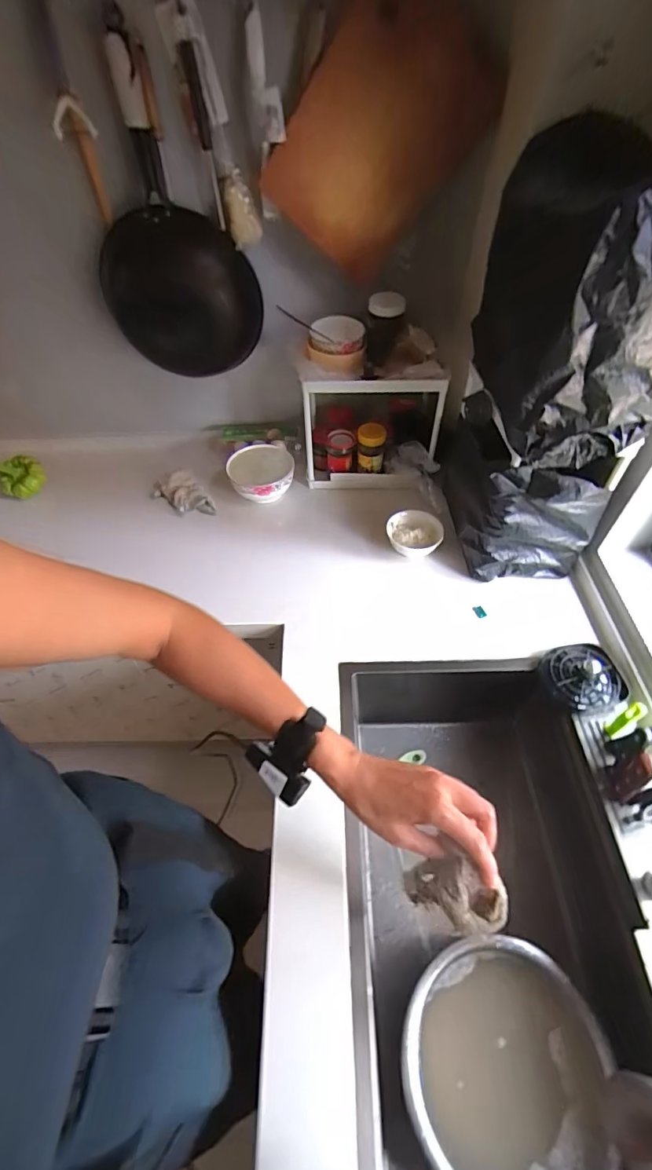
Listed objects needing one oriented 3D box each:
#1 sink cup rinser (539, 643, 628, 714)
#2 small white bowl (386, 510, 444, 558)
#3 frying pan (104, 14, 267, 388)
[{"bbox_3d":[0.432,0.152,0.756,0.115,0.049,0.118,-1,52,1],"label":"sink cup rinser"},{"bbox_3d":[0.184,-0.099,0.952,0.110,0.065,0.099,5,52,6],"label":"small white bowl"},{"bbox_3d":[-0.300,-0.645,0.850,0.323,0.475,0.085,21,55,17],"label":"frying pan"}]

